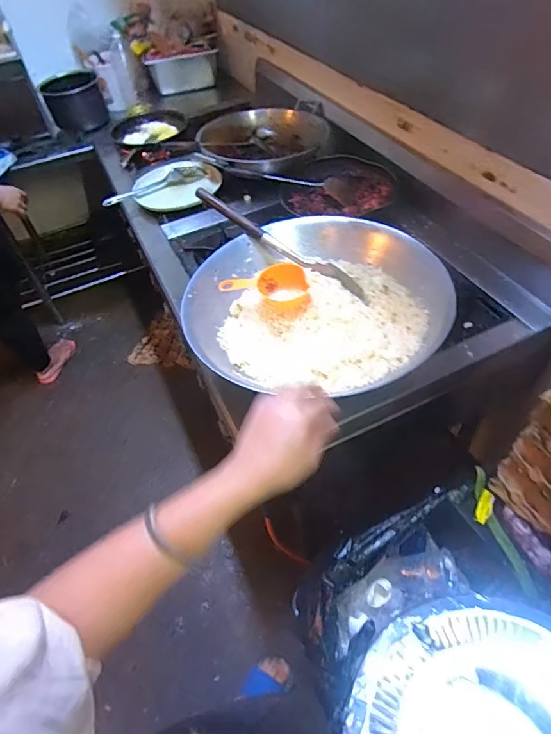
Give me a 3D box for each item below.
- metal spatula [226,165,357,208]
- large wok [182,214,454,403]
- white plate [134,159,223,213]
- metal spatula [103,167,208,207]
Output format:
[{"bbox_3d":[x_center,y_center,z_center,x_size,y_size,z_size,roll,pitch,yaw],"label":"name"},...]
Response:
[{"bbox_3d":[0.055,-0.531,1.232,0.363,0.049,0.104,18,57,18],"label":"metal spatula"},{"bbox_3d":[0.075,-0.107,0.844,0.469,0.125,0.452,18,57,17],"label":"large wok"},{"bbox_3d":[-0.300,-0.569,1.352,0.271,0.019,0.271,-3,53,3],"label":"white plate"},{"bbox_3d":[-0.370,-0.564,1.349,0.325,0.029,0.114,-23,55,-12],"label":"metal spatula"}]

